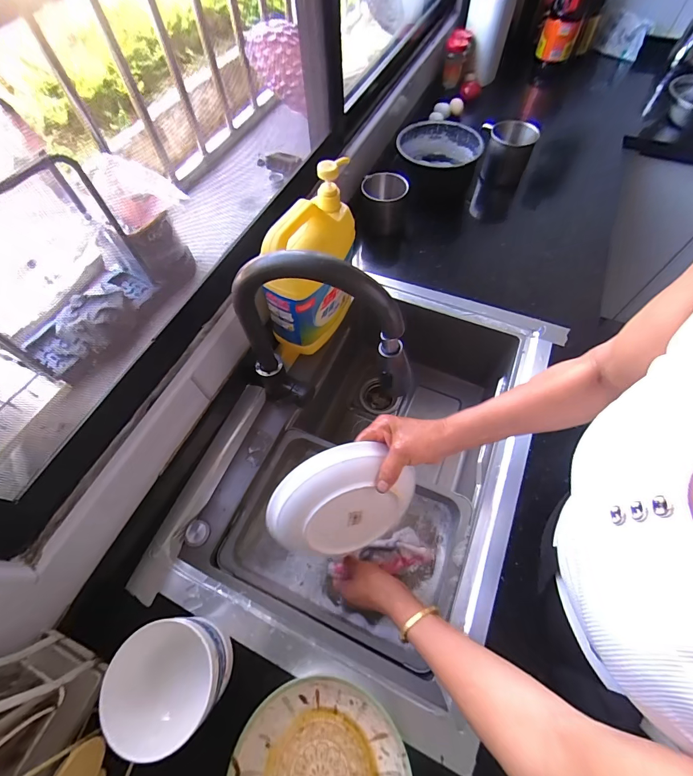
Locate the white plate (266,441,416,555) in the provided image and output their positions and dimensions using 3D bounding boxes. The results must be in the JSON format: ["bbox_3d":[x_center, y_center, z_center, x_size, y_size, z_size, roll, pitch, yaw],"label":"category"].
[{"bbox_3d":[-0.002,0.144,0.447,0.169,0.161,0.035,18,23,-28],"label":"white plate"}]

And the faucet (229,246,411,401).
[{"bbox_3d":[-0.029,-0.048,0.485,0.236,0.309,0.047,14,64,7],"label":"faucet"}]

